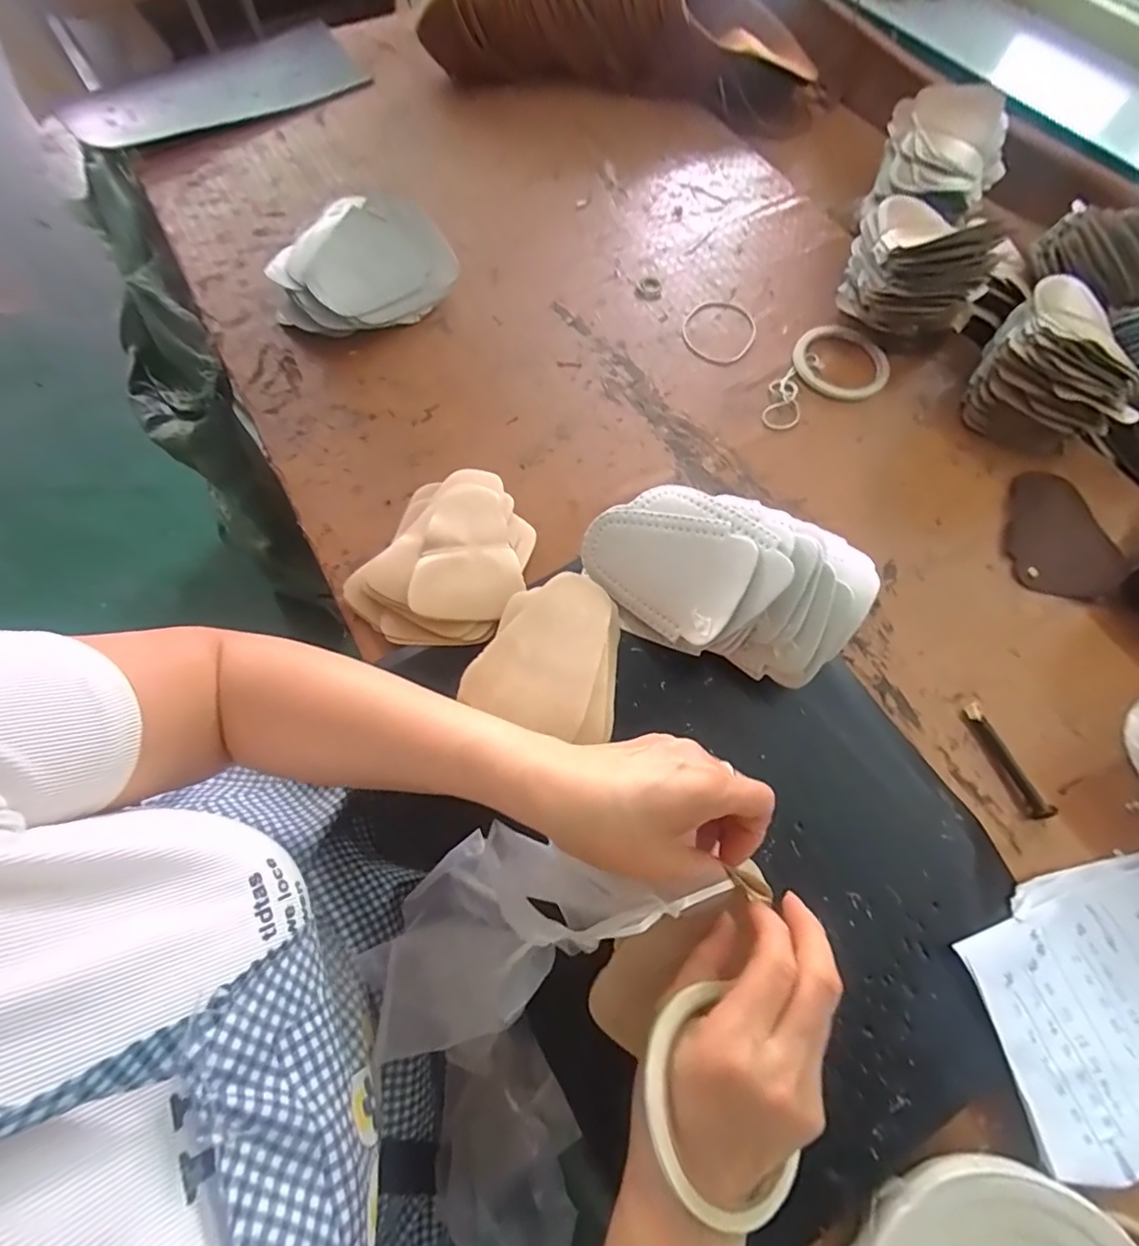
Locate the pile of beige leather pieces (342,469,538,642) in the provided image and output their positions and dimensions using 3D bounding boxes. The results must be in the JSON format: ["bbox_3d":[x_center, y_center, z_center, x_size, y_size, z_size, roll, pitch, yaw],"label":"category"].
[{"bbox_3d":[-0.093,-0.056,0.446,0.129,0.036,0.164,24,69,9],"label":"pile of beige leather pieces"}]

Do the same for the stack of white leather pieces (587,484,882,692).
[{"bbox_3d":[0.110,-0.042,0.404,0.199,0.058,0.125,21,69,8],"label":"stack of white leather pieces"}]

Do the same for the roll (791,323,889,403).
[{"bbox_3d":[0.274,-0.263,0.556,0.092,0.006,0.094,32,71,12],"label":"roll"}]

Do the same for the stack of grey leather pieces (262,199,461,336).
[{"bbox_3d":[-0.210,-0.360,0.552,0.179,0.062,0.133,-25,70,-10],"label":"stack of grey leather pieces"}]

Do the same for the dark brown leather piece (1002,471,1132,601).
[{"bbox_3d":[0.437,-0.079,0.489,0.095,0.005,0.125,22,69,9],"label":"dark brown leather piece"}]

